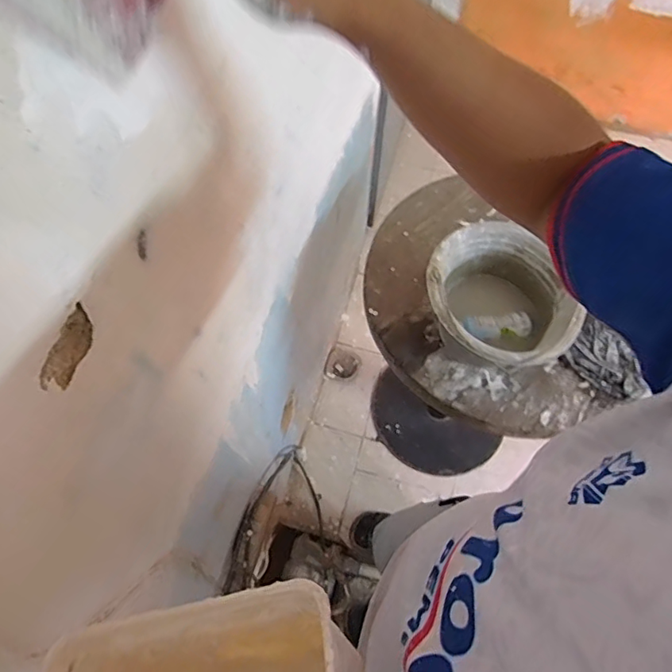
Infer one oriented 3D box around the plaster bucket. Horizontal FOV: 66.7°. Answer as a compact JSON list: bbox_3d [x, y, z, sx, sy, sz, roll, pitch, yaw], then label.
[{"bbox_3d":[0.261,-0.044,0.891,0.232,0.189,0.236,1,67,-2],"label":"plaster bucket"}]

